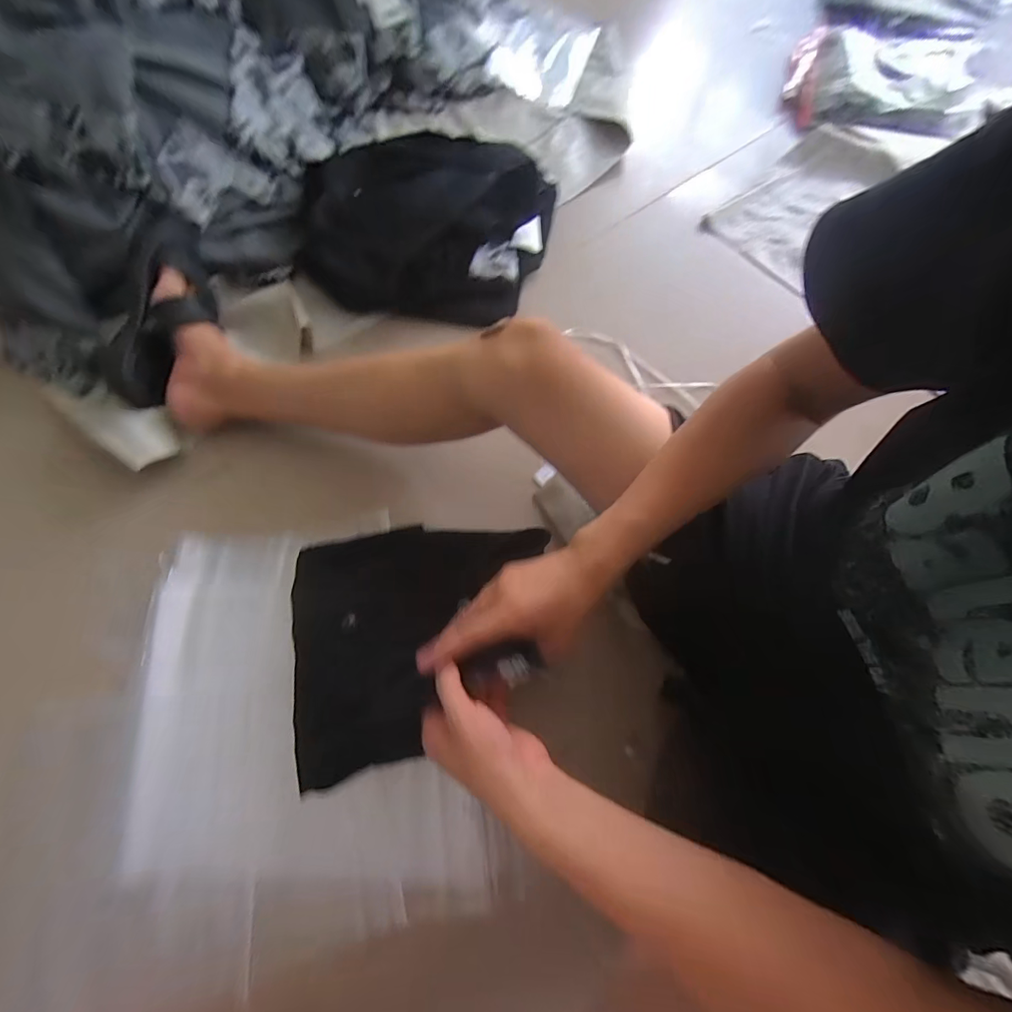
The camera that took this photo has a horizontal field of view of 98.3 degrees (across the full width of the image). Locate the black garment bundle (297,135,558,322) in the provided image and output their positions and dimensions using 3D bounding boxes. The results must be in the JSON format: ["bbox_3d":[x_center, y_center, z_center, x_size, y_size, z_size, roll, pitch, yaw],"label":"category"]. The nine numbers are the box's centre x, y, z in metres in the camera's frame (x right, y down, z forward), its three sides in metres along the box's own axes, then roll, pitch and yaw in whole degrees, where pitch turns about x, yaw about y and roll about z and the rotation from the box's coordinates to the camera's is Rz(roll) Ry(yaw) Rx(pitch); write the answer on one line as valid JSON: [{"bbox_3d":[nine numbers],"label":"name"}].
[{"bbox_3d":[-0.132,-0.522,0.791,0.422,0.103,0.433,6,67,-1],"label":"black garment bundle"}]

